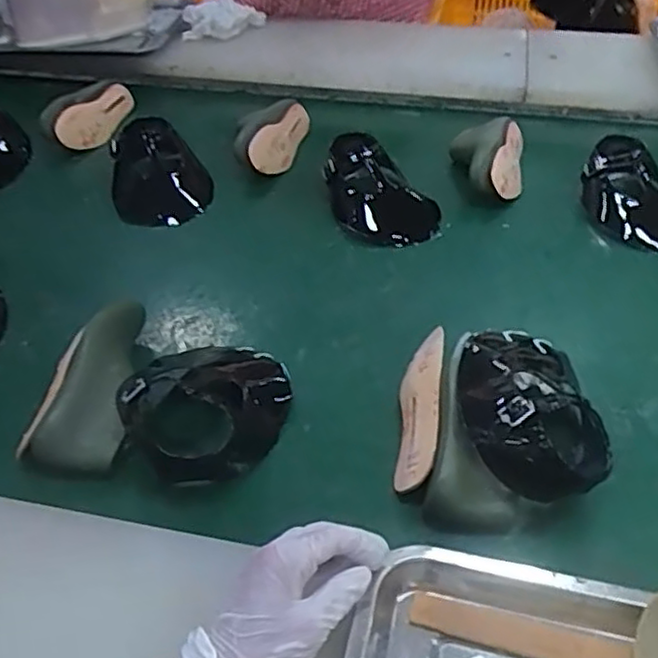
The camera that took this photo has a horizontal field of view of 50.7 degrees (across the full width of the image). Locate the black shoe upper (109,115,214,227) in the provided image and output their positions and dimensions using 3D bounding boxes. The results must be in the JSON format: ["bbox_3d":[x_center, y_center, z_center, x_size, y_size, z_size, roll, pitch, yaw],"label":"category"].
[{"bbox_3d":[-0.238,-0.220,0.973,0.128,0.078,0.182,-14,43,-13],"label":"black shoe upper"}]

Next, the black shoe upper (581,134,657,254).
[{"bbox_3d":[0.395,-0.166,0.864,0.110,0.079,0.162,-30,48,-27],"label":"black shoe upper"}]

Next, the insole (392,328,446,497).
[{"bbox_3d":[0.086,0.070,0.621,0.016,0.051,0.161,34,45,-26],"label":"insole"}]

